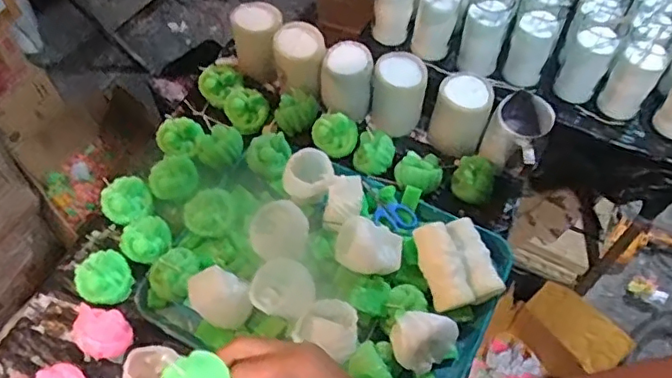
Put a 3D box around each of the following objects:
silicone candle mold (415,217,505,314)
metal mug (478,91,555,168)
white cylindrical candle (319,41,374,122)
[{"bbox_3d":[0.163,0.099,0.770,0.108,0.043,0.115,-8,66,-36],"label":"silicone candle mold"},{"bbox_3d":[0.276,-0.087,0.869,0.082,0.086,0.099,27,61,15],"label":"metal mug"},{"bbox_3d":[0.021,-0.178,0.928,0.082,0.101,0.072,15,58,9],"label":"white cylindrical candle"}]

